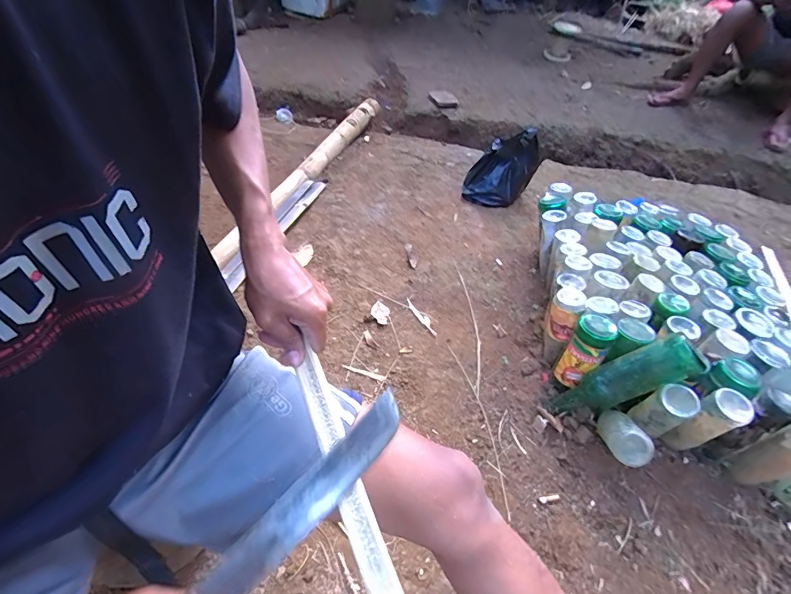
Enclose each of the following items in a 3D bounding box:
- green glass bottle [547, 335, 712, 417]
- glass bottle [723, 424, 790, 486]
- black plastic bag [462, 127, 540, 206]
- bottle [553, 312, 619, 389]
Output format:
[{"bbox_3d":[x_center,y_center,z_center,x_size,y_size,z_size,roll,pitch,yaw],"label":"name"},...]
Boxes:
[{"bbox_3d":[0.406,0.158,0.735,0.075,0.267,0.073,33,39,-24],"label":"green glass bottle"},{"bbox_3d":[0.652,0.270,0.678,0.068,0.167,0.062,-4,47,-11],"label":"glass bottle"},{"bbox_3d":[0.375,-0.458,1.410,0.239,0.222,0.189,19,47,11],"label":"black plastic bag"},{"bbox_3d":[0.364,0.104,0.778,0.068,0.146,0.065,35,52,24],"label":"bottle"}]

